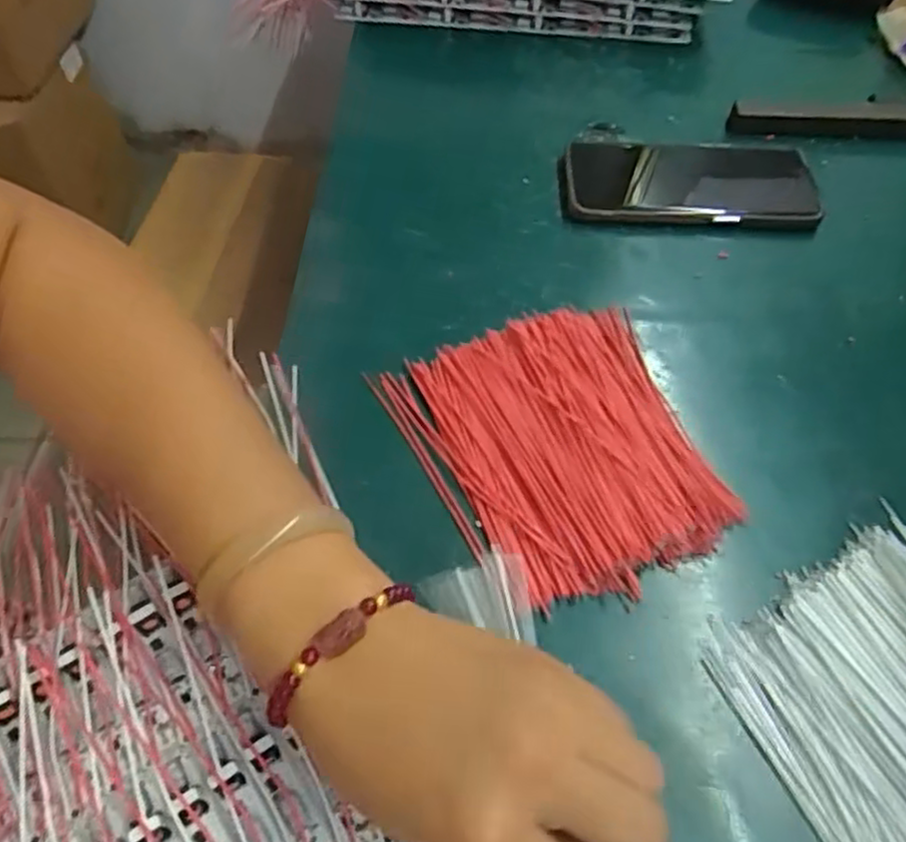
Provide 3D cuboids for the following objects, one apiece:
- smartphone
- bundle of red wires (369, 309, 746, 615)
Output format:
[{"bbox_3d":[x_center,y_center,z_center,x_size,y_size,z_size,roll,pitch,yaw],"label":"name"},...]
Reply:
[{"bbox_3d":[0.157,-0.158,0.477,0.159,0.018,0.071,5,57,2],"label":"smartphone"},{"bbox_3d":[0.057,0.010,0.357,0.132,0.019,0.150,-21,60,-15],"label":"bundle of red wires"}]

